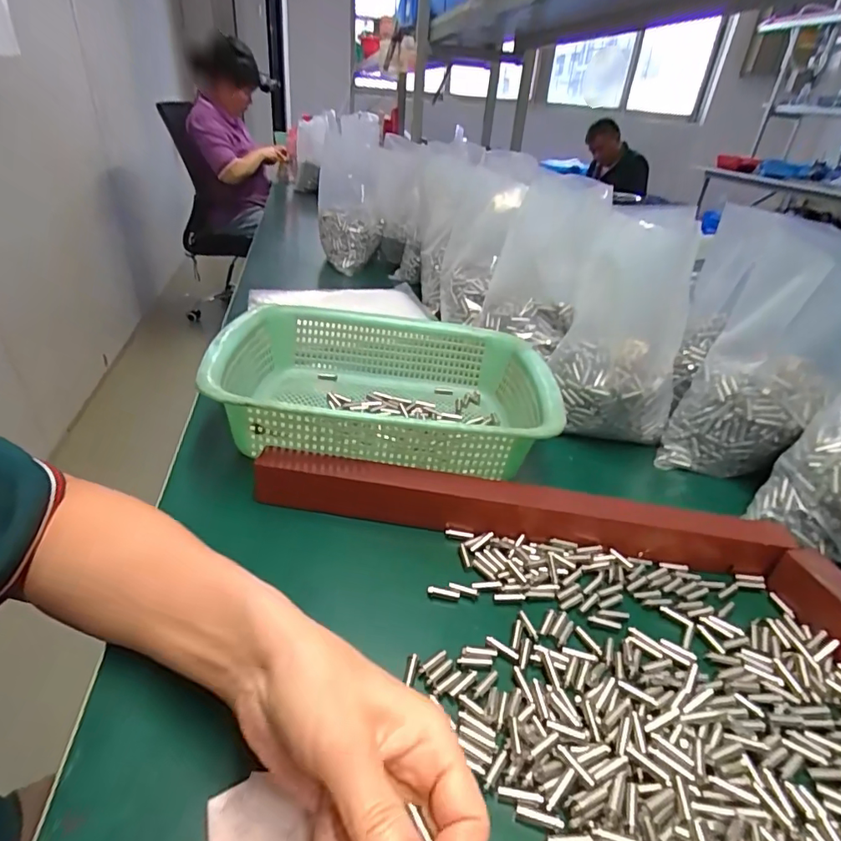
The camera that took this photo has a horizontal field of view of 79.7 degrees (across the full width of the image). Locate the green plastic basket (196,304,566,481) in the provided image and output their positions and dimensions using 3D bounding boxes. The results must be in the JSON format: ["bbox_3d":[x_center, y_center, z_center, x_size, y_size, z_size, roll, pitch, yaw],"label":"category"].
[{"bbox_3d":[-0.030,-0.031,0.482,0.295,0.086,0.220,3,32,-3],"label":"green plastic basket"}]

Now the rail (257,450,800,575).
[{"bbox_3d":[0.068,0.067,0.380,0.383,0.039,0.031,7,32,2],"label":"rail"}]

